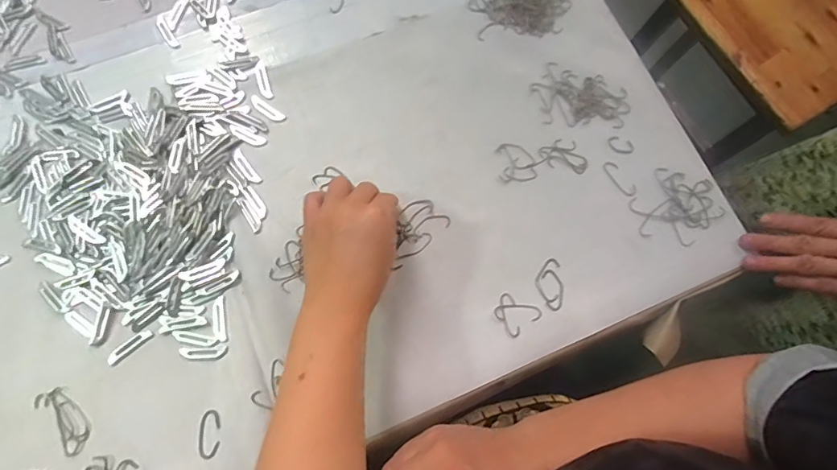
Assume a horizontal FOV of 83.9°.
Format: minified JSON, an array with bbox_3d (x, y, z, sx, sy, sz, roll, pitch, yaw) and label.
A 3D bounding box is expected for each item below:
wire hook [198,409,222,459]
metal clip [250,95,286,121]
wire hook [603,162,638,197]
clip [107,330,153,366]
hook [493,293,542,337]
[{"bbox_3d":[-0.180,0.171,0.400,0.018,0.004,0.039,-1,77,-1],"label":"wire hook"},{"bbox_3d":[-0.155,-0.130,0.476,0.040,0.004,0.011,35,78,7],"label":"metal clip"},{"bbox_3d":[0.202,-0.056,0.467,0.014,0.004,0.043,-34,80,-9],"label":"wire hook"},{"bbox_3d":[-0.259,0.099,0.417,0.042,0.004,0.012,-42,81,-10],"label":"clip"},{"bbox_3d":[0.089,0.070,0.428,0.035,0.004,0.036,-37,80,-9],"label":"hook"}]

